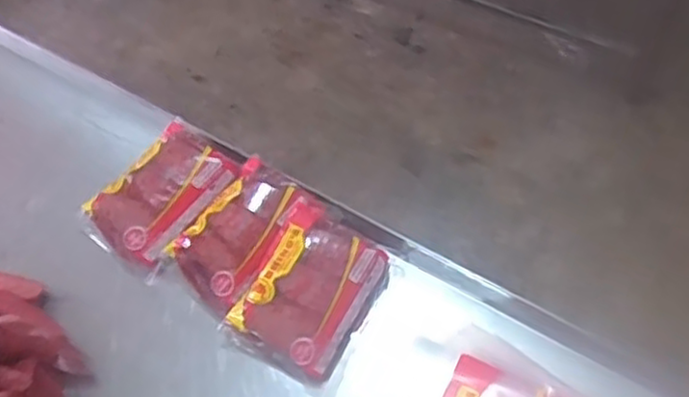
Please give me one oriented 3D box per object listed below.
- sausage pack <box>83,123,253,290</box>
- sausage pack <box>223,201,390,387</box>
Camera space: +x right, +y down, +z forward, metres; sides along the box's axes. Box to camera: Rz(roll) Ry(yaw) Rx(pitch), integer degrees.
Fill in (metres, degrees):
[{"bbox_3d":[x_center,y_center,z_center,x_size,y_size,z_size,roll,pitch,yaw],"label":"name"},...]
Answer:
[{"bbox_3d":[-0.170,-0.001,0.690,0.111,0.041,0.149,36,69,22],"label":"sausage pack"},{"bbox_3d":[-0.031,0.082,0.627,0.100,0.038,0.135,26,65,18],"label":"sausage pack"}]

